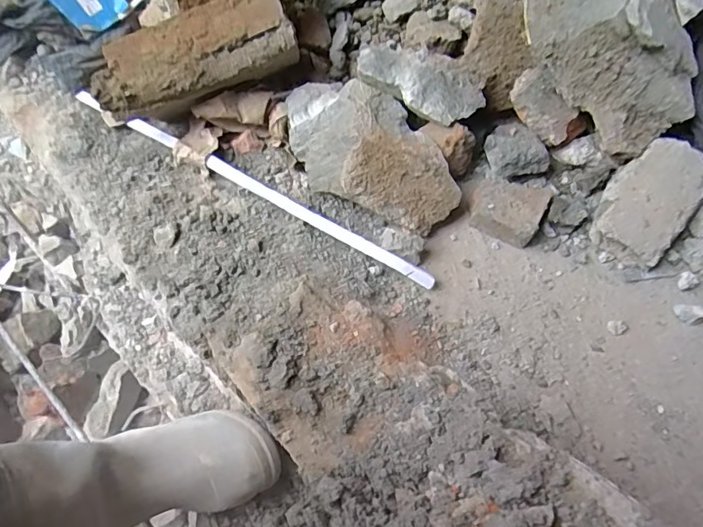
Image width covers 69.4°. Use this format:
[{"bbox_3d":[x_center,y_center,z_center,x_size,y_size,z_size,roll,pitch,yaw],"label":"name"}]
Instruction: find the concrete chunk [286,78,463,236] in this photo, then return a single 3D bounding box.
[{"bbox_3d":[0.018,-0.124,0.547,0.210,0.059,0.127,19,66,10],"label":"concrete chunk"}]

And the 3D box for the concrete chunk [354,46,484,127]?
[{"bbox_3d":[0.075,-0.190,0.537,0.131,0.042,0.059,22,67,12],"label":"concrete chunk"}]

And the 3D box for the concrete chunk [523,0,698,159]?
[{"bbox_3d":[0.256,-0.204,0.503,0.178,0.104,0.120,31,69,15],"label":"concrete chunk"}]

